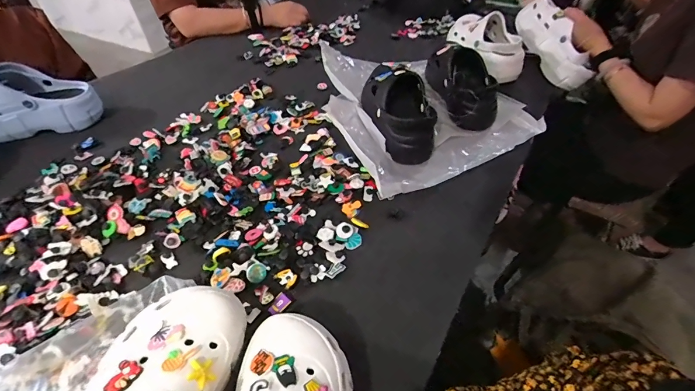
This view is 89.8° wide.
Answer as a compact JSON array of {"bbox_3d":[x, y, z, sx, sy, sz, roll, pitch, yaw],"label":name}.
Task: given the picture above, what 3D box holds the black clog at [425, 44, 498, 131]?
[{"bbox_3d":[0.246,-0.244,0.736,0.102,0.094,0.236,-4,46,-3],"label":"black clog"}]

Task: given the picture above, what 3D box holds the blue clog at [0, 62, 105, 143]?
[{"bbox_3d":[-0.634,-0.187,0.682,0.243,0.106,0.125,-6,46,-5],"label":"blue clog"}]

